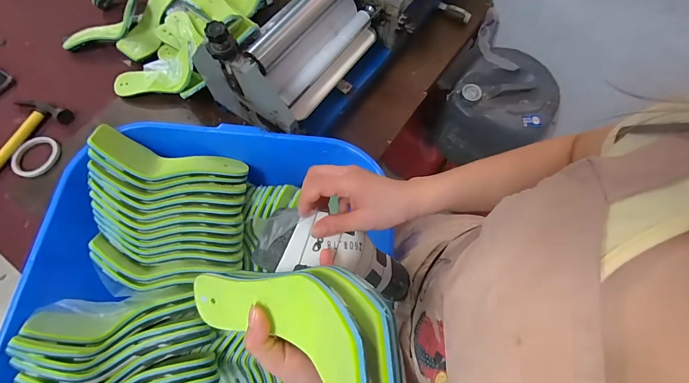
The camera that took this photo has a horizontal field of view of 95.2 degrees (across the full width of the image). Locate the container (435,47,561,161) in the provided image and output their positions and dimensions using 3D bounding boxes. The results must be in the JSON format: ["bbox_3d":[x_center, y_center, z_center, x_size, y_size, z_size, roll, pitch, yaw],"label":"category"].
[{"bbox_3d":[0.449,-0.246,0.958,0.264,0.206,0.251,-24,73,-11],"label":"container"}]

